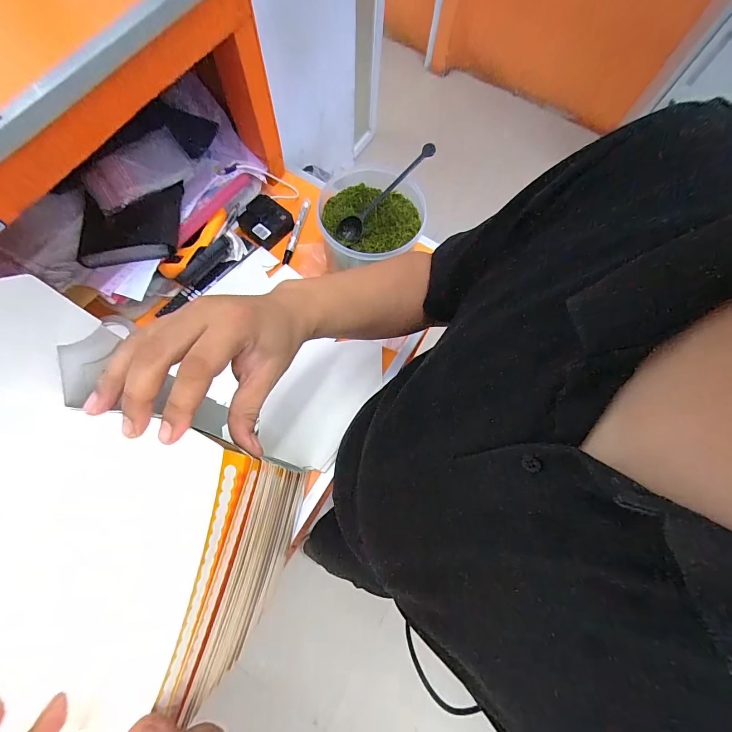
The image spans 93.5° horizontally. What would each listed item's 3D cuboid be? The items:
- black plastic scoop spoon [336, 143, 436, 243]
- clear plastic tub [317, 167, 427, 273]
[{"bbox_3d":[0.030,-0.269,0.541,0.195,0.027,0.041,-41,77,12],"label":"black plastic scoop spoon"},{"bbox_3d":[0.006,-0.217,0.563,0.148,0.109,0.155,1,73,-2],"label":"clear plastic tub"}]

